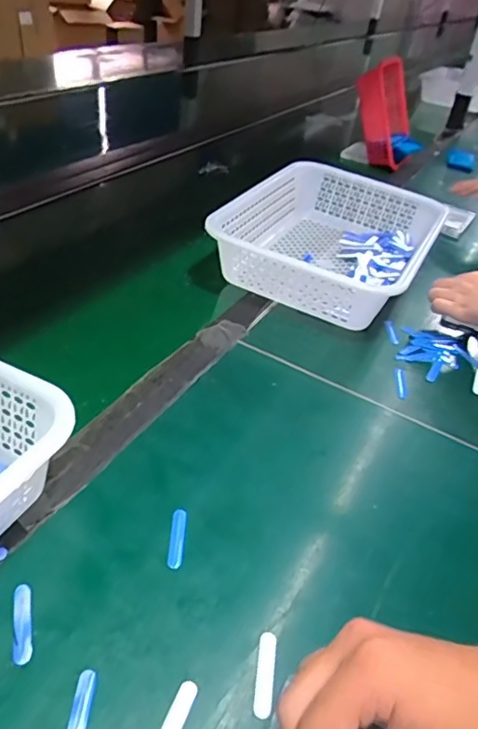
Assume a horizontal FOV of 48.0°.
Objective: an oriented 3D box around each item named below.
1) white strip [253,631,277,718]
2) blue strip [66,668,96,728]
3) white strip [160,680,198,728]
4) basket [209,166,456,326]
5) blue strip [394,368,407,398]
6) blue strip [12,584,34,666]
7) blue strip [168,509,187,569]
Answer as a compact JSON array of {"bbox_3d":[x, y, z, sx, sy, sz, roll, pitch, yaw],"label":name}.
[{"bbox_3d":[0.017,0.201,0.350,0.012,0.004,0.051,9,38,2],"label":"white strip"},{"bbox_3d":[-0.095,0.207,0.317,0.012,0.004,0.050,6,38,-3],"label":"blue strip"},{"bbox_3d":[-0.039,0.214,0.320,0.012,0.004,0.051,19,39,14],"label":"white strip"},{"bbox_3d":[0.137,-0.193,0.805,0.283,0.086,0.393,21,40,16],"label":"basket"},{"bbox_3d":[0.186,0.021,0.613,0.011,0.006,0.050,9,38,1],"label":"blue strip"},{"bbox_3d":[-0.142,0.169,0.353,0.013,0.004,0.052,-7,40,-18],"label":"blue strip"},{"bbox_3d":[-0.048,0.135,0.420,0.011,0.005,0.052,5,38,-3],"label":"blue strip"}]

